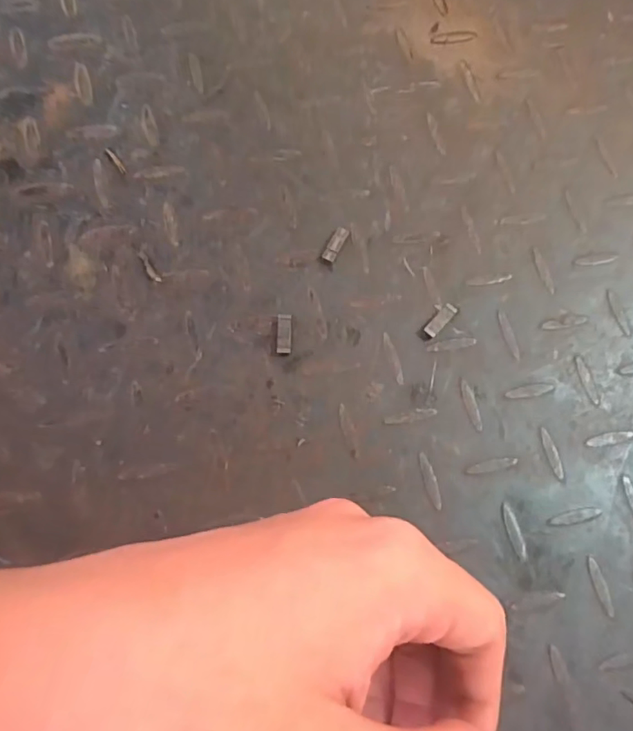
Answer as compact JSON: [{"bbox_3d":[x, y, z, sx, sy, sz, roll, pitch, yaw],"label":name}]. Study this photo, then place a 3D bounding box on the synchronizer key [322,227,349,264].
[{"bbox_3d":[0.009,-0.056,0.244,0.006,0.005,0.019,26,75,6],"label":"synchronizer key"}]

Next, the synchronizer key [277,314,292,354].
[{"bbox_3d":[-0.014,-0.014,0.230,0.006,0.005,0.018,1,76,-2],"label":"synchronizer key"}]

